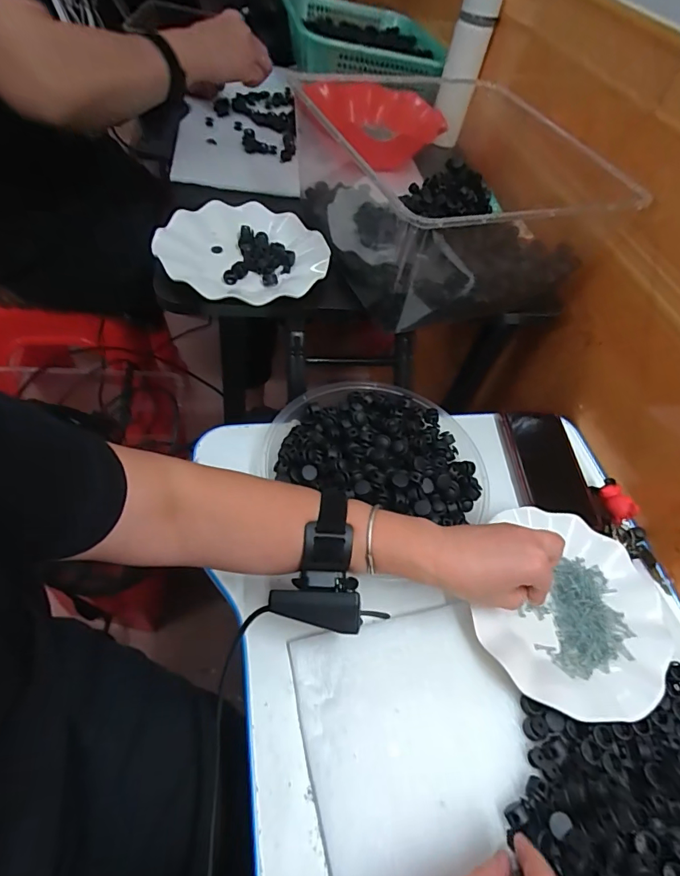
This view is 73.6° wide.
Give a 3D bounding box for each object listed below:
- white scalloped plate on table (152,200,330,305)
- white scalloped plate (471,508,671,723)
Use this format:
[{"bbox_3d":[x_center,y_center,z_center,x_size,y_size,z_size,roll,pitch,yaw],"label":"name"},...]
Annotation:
[{"bbox_3d":[-0.105,-0.220,0.529,0.180,0.031,0.169,5,53,-7],"label":"white scalloped plate on table"},{"bbox_3d":[0.215,0.159,0.420,0.161,0.021,0.181,30,55,17],"label":"white scalloped plate"}]

